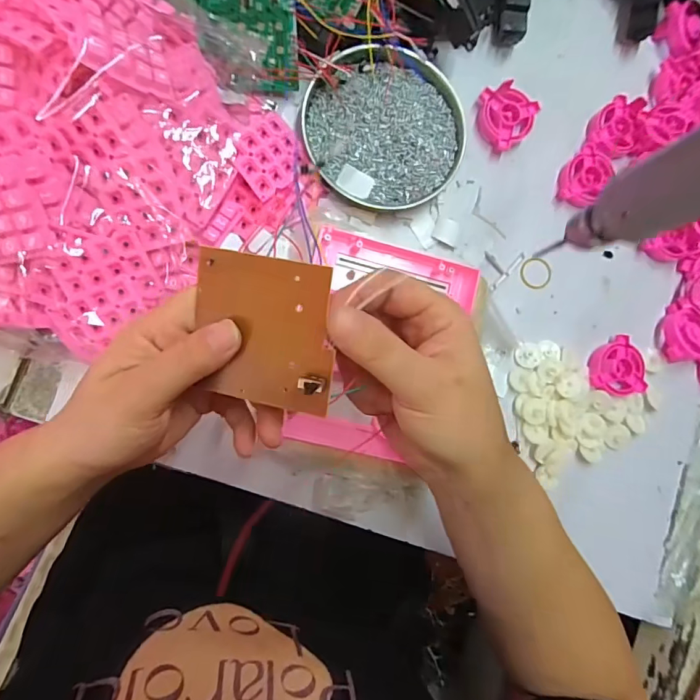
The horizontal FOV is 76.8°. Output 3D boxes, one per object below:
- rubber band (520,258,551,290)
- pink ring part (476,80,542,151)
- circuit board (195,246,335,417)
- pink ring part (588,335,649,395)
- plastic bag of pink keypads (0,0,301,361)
[{"bbox_3d":[0.171,-0.071,0.407,0.031,0.006,0.029,0,88,-8],"label":"rubber band"},{"bbox_3d":[0.141,-0.213,0.396,0.052,0.017,0.051,0,88,-8],"label":"pink ring part"},{"bbox_3d":[-0.042,-0.008,0.211,0.070,0.009,0.071,10,105,15],"label":"circuit board"},{"bbox_3d":[0.248,0.016,0.405,0.052,0.014,0.053,18,86,-7],"label":"pink ring part"},{"bbox_3d":[-0.172,-0.131,0.309,0.259,0.075,0.265,20,85,-7],"label":"plastic bag of pink keypads"}]

